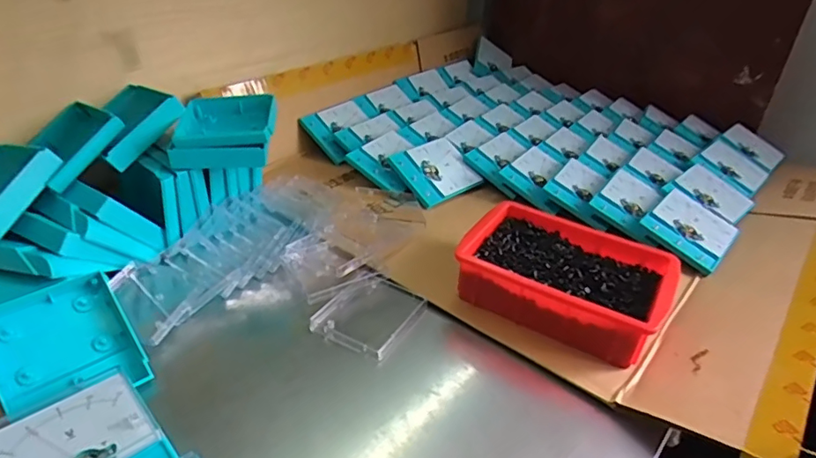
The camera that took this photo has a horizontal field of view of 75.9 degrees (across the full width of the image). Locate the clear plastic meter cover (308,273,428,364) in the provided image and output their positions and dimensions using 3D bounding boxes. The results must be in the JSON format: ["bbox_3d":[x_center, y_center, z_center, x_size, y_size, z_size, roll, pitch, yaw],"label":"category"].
[{"bbox_3d":[-0.036,0.087,0.547,0.090,0.016,0.105,26,40,27],"label":"clear plastic meter cover"}]

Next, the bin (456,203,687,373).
[{"bbox_3d":[0.163,0.053,0.560,0.203,0.075,0.139,23,39,23],"label":"bin"}]

